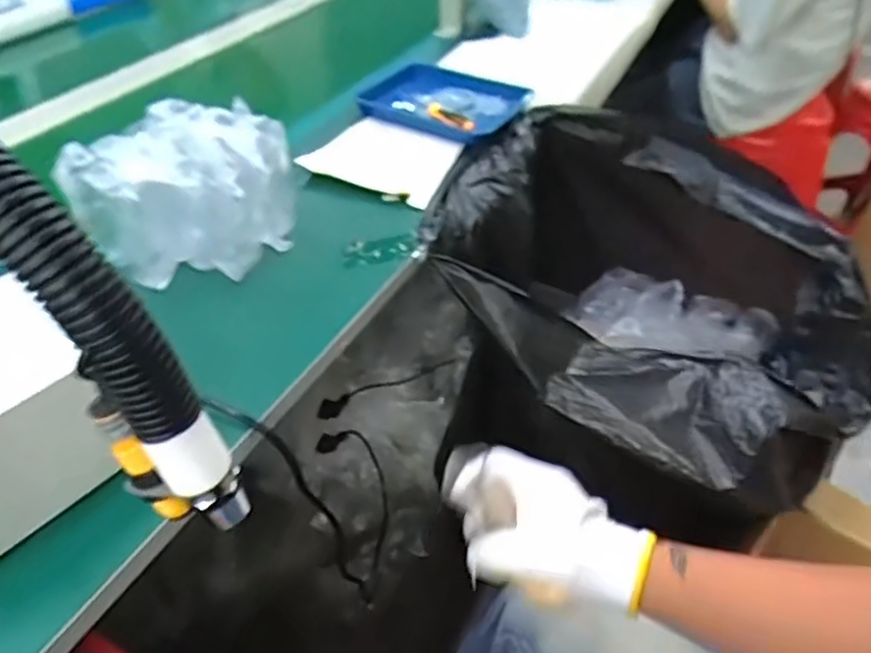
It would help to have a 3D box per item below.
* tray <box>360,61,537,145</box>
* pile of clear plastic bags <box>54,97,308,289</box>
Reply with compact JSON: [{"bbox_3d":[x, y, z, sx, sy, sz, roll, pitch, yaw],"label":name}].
[{"bbox_3d":[0.011,-0.309,0.927,0.225,0.032,0.184,21,46,23],"label":"tray"},{"bbox_3d":[-0.240,-0.138,0.668,0.186,0.119,0.186,3,42,5],"label":"pile of clear plastic bags"}]

